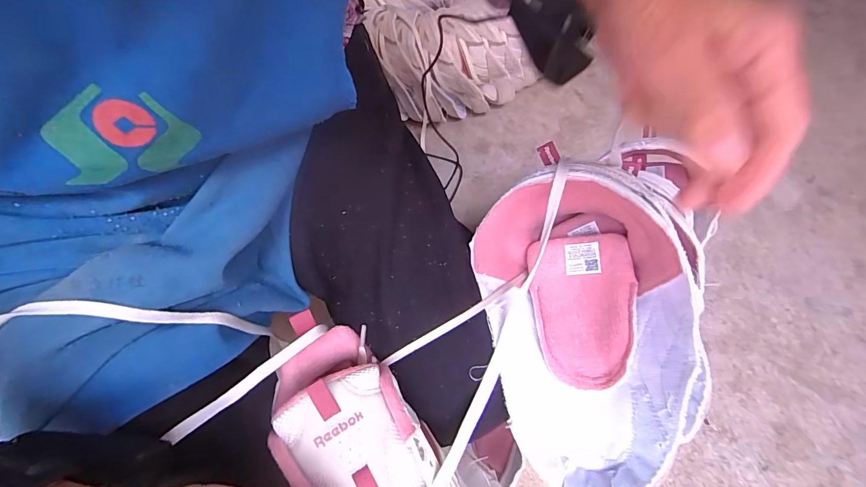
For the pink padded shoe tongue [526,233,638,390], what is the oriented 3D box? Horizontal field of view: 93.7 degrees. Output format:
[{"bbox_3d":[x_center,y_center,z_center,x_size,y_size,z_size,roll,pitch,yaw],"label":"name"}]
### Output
[{"bbox_3d":[0.113,0.046,0.307,0.074,0.010,0.116,-6,59,20],"label":"pink padded shoe tongue"}]

